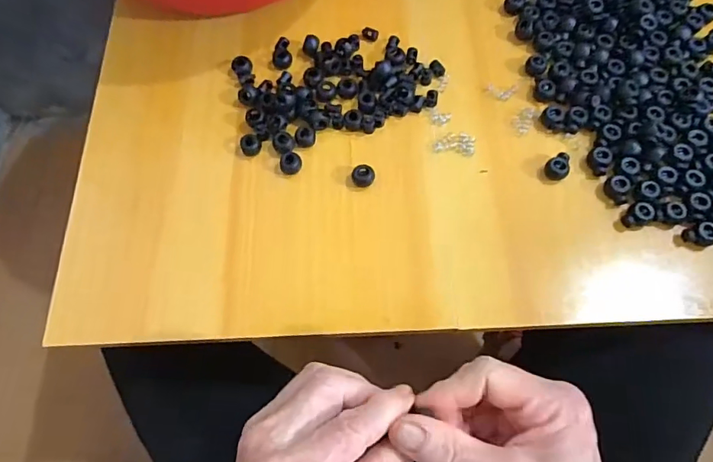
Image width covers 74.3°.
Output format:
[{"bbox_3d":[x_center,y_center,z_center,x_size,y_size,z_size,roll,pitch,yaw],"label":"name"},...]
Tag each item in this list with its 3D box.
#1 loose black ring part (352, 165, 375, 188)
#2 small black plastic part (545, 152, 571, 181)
[{"bbox_3d":[0.005,-0.043,0.372,0.017,0.011,0.019,4,69,4],"label":"loose black ring part"},{"bbox_3d":[0.157,-0.050,0.365,0.021,0.010,0.017,-36,72,-11],"label":"small black plastic part"}]

